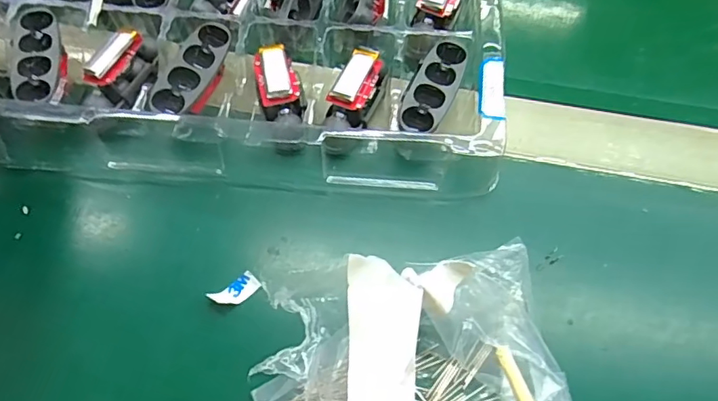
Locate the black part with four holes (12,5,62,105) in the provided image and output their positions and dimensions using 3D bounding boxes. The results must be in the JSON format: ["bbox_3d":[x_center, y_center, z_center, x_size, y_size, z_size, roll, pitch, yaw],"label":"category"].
[{"bbox_3d":[-0.174,-0.078,0.289,0.022,0.006,0.065,-10,66,-11],"label":"black part with four holes"}]

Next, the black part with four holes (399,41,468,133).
[{"bbox_3d":[0.040,-0.060,0.291,0.025,0.017,0.062,23,67,9],"label":"black part with four holes"}]

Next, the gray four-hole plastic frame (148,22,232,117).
[{"bbox_3d":[-0.090,-0.071,0.290,0.019,0.012,0.061,23,67,9],"label":"gray four-hole plastic frame"}]

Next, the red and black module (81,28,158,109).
[{"bbox_3d":[-0.132,-0.075,0.295,0.014,0.025,0.038,6,56,42],"label":"red and black module"}]

